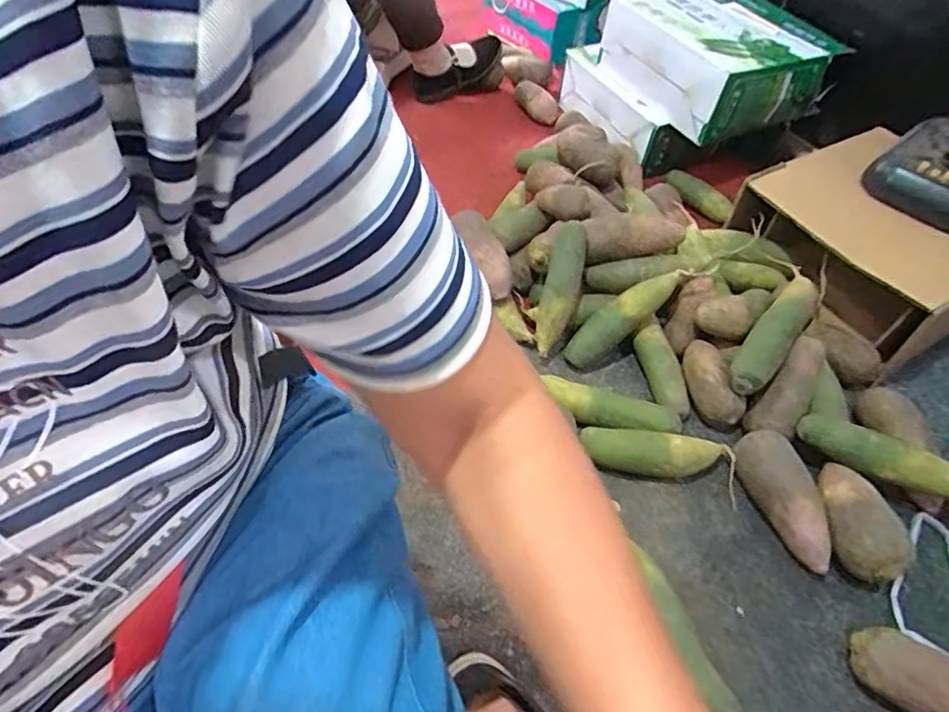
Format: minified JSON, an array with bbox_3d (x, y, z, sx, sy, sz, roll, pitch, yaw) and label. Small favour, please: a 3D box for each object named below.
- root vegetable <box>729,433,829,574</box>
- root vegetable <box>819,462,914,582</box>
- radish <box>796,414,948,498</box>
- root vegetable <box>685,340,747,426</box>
[{"bbox_3d":[0.389,0.172,0.681,0.058,0.057,0.167,-12,53,-12],"label":"root vegetable"},{"bbox_3d":[0.457,0.201,0.673,0.072,0.075,0.138,-11,52,-11],"label":"root vegetable"},{"bbox_3d":[0.525,0.130,0.688,0.213,0.042,0.048,24,54,16],"label":"radish"},{"bbox_3d":[0.341,0.034,0.797,0.066,0.053,0.124,3,51,0],"label":"root vegetable"}]

